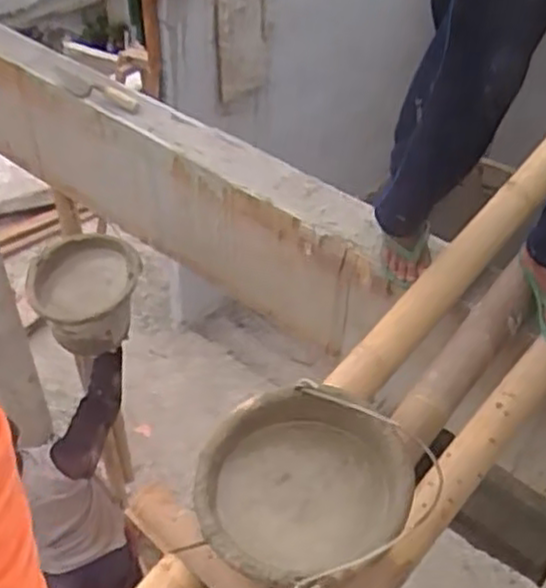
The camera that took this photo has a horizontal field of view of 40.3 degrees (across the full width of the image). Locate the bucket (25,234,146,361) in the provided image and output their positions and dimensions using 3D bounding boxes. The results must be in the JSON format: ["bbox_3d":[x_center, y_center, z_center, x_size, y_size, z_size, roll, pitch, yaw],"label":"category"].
[{"bbox_3d":[-0.438,-0.004,1.781,0.240,0.168,0.254,1,44,-1],"label":"bucket"}]

